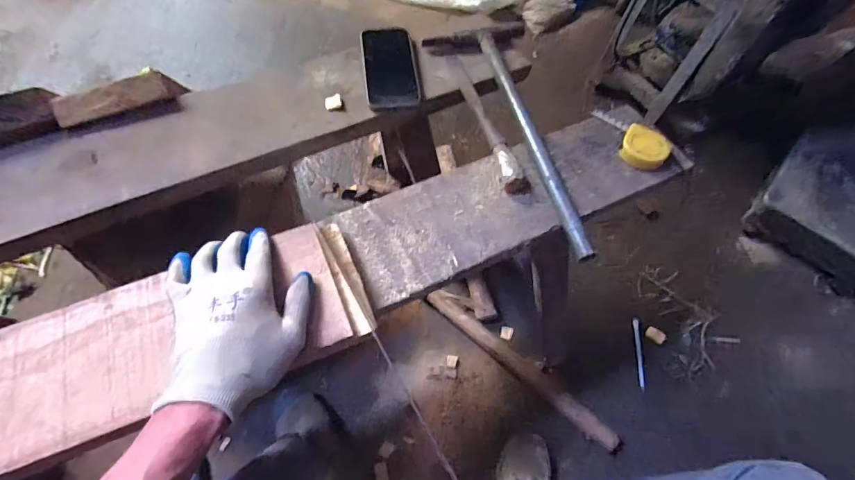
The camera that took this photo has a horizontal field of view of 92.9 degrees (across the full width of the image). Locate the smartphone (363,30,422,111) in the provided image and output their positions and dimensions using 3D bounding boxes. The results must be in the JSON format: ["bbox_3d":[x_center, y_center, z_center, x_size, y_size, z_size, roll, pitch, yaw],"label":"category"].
[{"bbox_3d":[-0.055,-0.255,0.594,0.074,0.016,0.147,-7,62,-5],"label":"smartphone"}]

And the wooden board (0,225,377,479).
[{"bbox_3d":[-0.388,0.150,0.343,0.673,0.027,0.140,-20,62,-12],"label":"wooden board"}]

